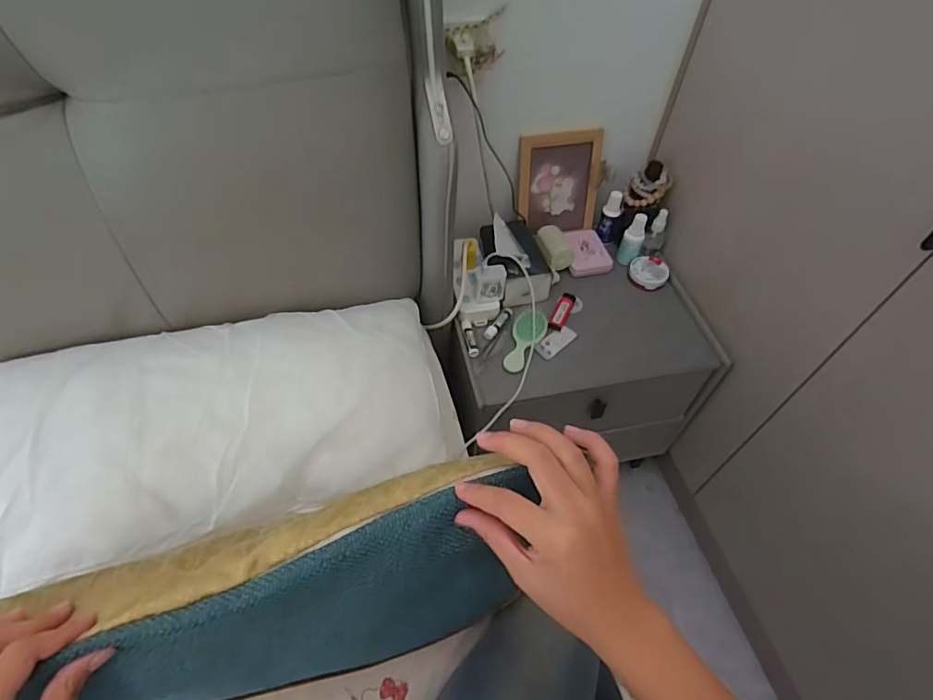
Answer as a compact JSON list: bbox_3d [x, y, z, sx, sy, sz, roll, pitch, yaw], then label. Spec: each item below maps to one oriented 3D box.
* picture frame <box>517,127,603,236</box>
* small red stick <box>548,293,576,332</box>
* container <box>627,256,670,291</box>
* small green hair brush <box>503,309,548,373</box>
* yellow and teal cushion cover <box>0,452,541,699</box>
[{"bbox_3d":[0.168,-0.301,0.942,0.153,0.178,0.024,-8,36,-11],"label":"picture frame"},{"bbox_3d":[0.166,-0.068,0.898,0.025,0.014,0.089,22,55,13],"label":"small red stick"},{"bbox_3d":[0.335,-0.143,0.952,0.068,0.021,0.074,1,53,-2],"label":"container"},{"bbox_3d":[0.097,-0.017,0.846,0.051,0.027,0.121,16,54,9],"label":"small green hair brush"},{"bbox_3d":[-0.186,0.191,0.377,0.453,0.182,0.103,-10,56,-12],"label":"yellow and teal cushion cover"}]

